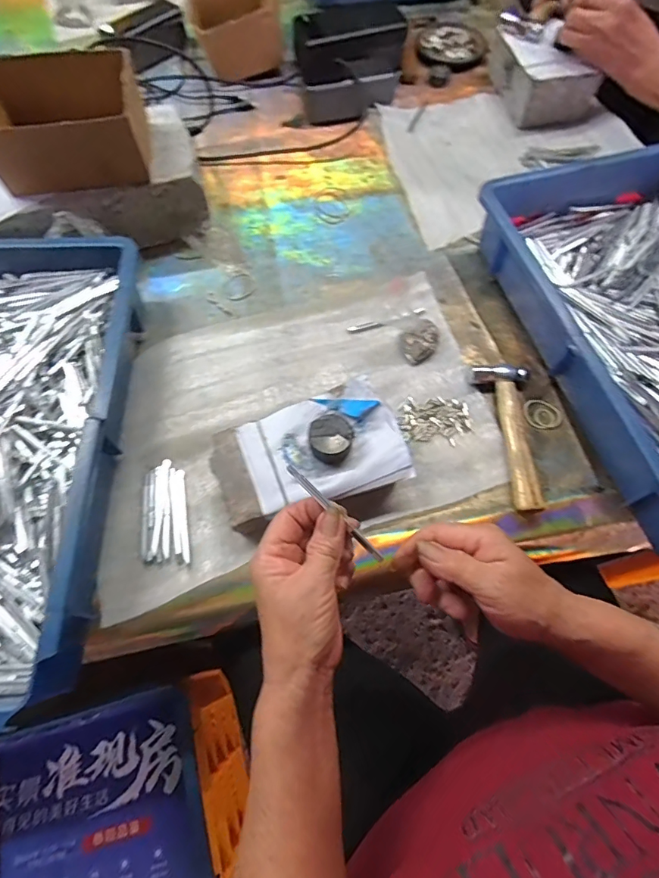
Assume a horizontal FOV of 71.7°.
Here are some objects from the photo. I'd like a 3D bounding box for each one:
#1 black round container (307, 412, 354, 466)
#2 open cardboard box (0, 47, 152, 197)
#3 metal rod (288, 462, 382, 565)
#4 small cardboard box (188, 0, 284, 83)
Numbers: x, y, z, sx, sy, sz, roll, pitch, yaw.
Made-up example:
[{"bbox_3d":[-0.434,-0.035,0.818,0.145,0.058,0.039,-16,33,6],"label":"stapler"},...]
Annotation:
[{"bbox_3d":[0.001,-0.001,0.404,0.038,0.023,0.038,0,65,0],"label":"black round container"},{"bbox_3d":[-0.276,-0.332,0.480,0.155,0.074,0.111,-9,66,-4],"label":"open cardboard box"},{"bbox_3d":[0.004,0.050,0.304,0.089,0.004,0.006,46,72,-6],"label":"metal rod"},{"bbox_3d":[-0.138,-0.635,0.700,0.134,0.088,0.134,-16,66,-7],"label":"small cardboard box"}]

